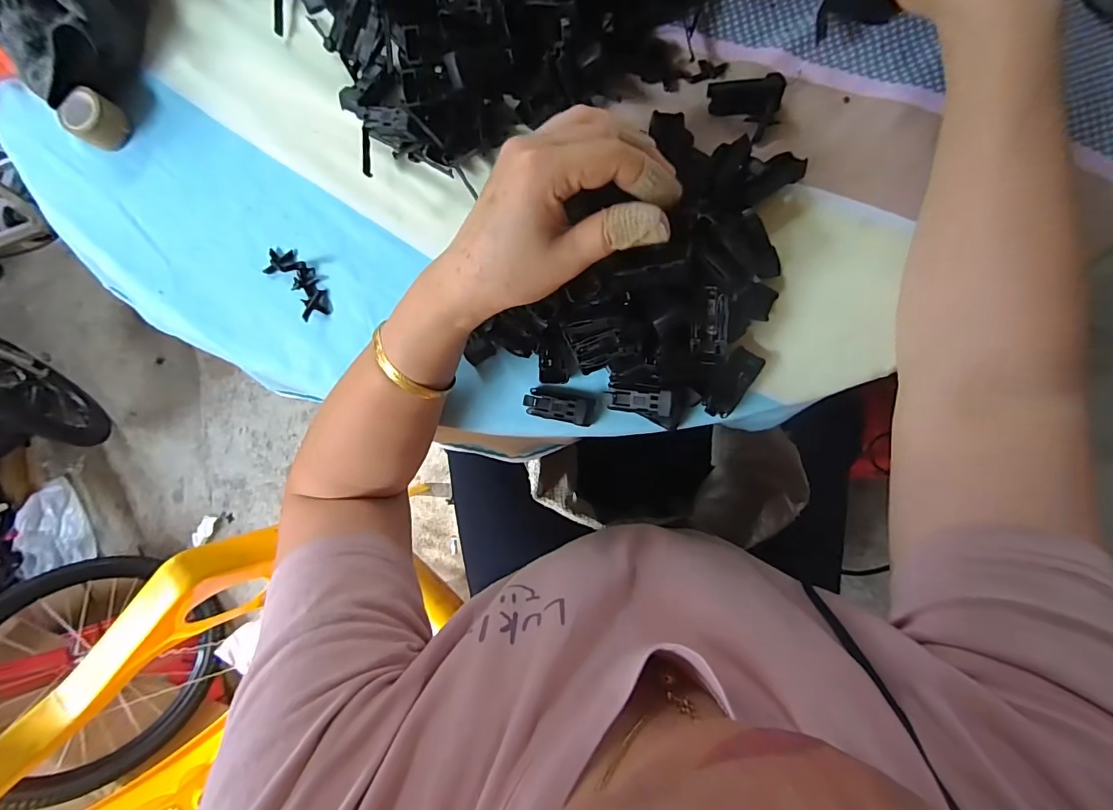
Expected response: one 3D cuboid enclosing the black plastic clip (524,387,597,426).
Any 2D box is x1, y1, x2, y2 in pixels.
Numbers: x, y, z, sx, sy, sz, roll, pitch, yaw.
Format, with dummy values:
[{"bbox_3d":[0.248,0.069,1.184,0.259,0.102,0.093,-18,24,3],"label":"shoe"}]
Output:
[{"bbox_3d":[0.003,0.001,0.329,0.048,0.019,0.020,11,90,7],"label":"black plastic clip"}]

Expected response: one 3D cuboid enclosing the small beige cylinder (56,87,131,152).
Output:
[{"bbox_3d":[-0.360,-0.223,0.365,0.029,0.026,0.036,32,92,7],"label":"small beige cylinder"}]

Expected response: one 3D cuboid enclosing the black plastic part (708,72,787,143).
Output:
[{"bbox_3d":[0.127,-0.200,0.314,0.046,0.014,0.036,0,89,7],"label":"black plastic part"}]

